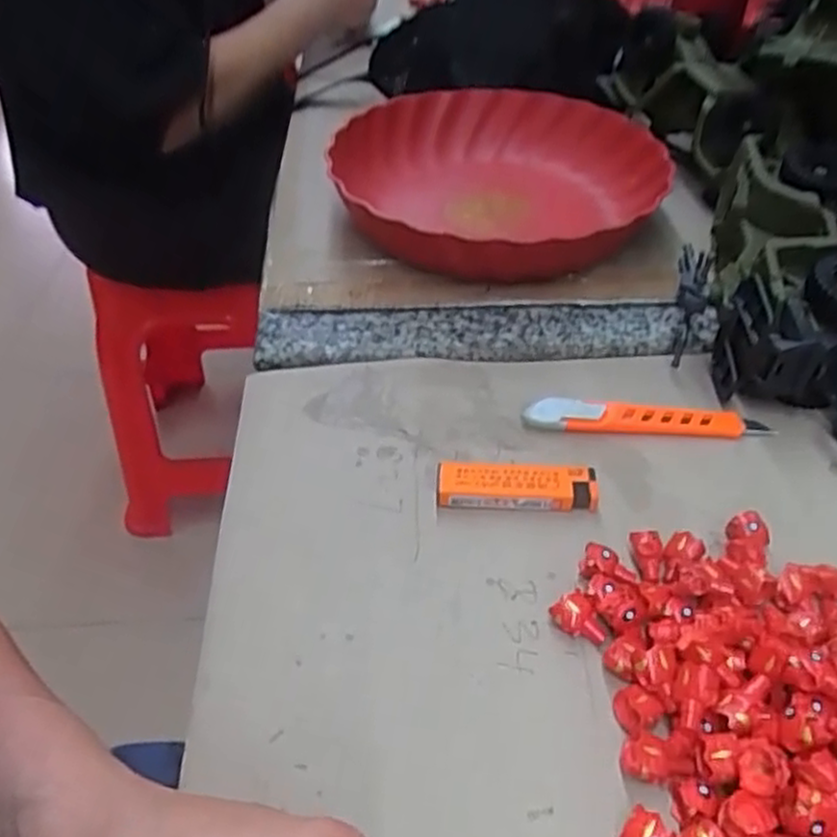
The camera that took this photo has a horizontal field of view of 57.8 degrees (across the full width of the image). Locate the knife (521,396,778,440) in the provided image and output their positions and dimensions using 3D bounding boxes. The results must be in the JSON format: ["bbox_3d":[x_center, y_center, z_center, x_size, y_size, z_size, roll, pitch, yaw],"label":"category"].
[{"bbox_3d":[0.128,0.001,0.426,0.134,0.012,0.018,4,42,6],"label":"knife"}]

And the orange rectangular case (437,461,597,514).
[{"bbox_3d":[0.050,0.035,0.388,0.079,0.015,0.021,2,42,3],"label":"orange rectangular case"}]

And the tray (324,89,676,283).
[{"bbox_3d":[0.063,-0.173,0.564,0.215,0.071,0.232,18,46,20],"label":"tray"}]

